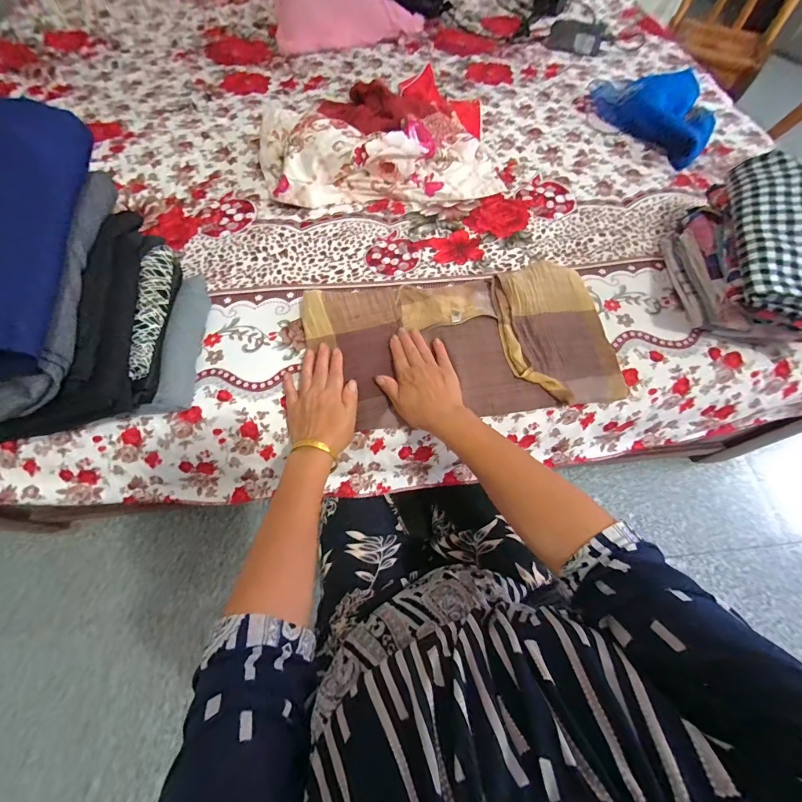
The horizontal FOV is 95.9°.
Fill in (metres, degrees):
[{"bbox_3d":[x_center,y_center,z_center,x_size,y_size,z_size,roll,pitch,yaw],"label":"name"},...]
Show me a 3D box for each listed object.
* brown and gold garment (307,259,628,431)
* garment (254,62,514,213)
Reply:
[{"bbox_3d":[0.078,-0.081,0.499,0.401,0.032,0.208,-7,66,-3],"label":"brown and gold garment"},{"bbox_3d":[-0.045,-0.550,0.702,0.435,0.081,0.435,-5,66,-2],"label":"garment"}]

